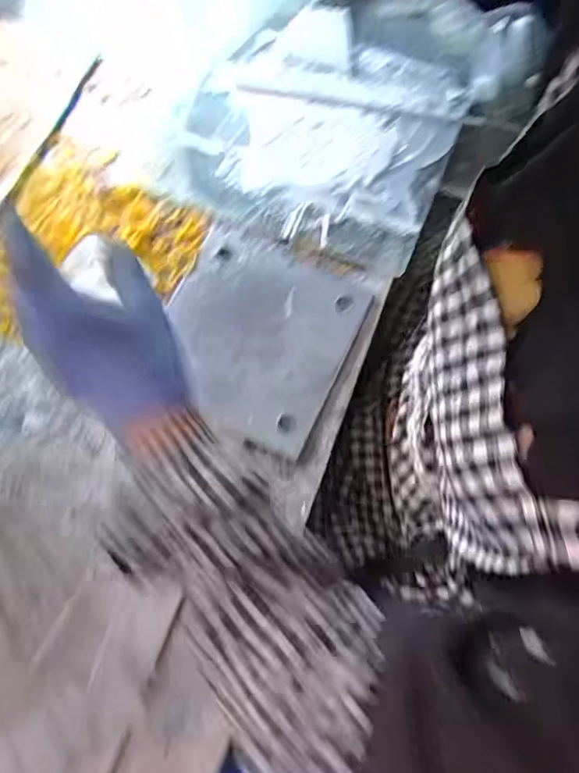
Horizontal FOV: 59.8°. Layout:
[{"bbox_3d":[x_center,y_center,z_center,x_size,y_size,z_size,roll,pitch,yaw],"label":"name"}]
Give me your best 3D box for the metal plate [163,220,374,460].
[{"bbox_3d":[-0.037,-0.057,0.512,0.189,0.011,0.198,24,75,13],"label":"metal plate"}]

